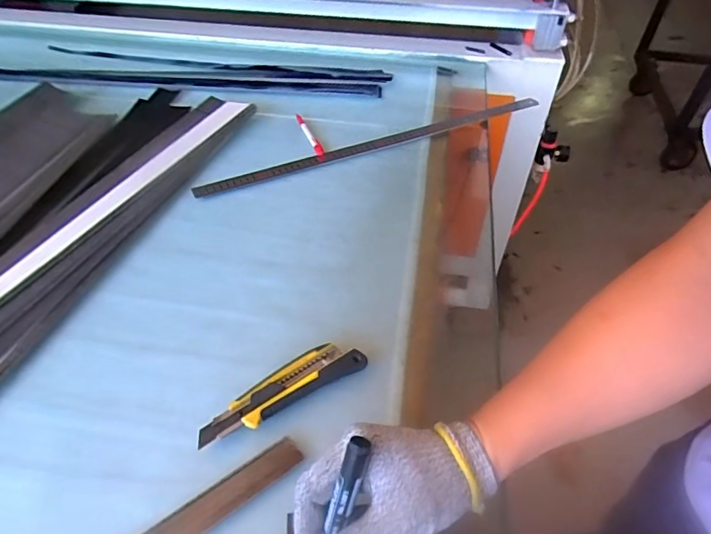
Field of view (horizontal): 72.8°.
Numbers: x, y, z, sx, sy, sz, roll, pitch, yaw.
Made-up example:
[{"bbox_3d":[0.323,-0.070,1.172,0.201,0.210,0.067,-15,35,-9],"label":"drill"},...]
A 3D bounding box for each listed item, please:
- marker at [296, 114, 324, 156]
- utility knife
[{"bbox_3d":[-0.077,-0.219,0.794,0.012,0.016,0.117,-18,48,-15],"label":"marker"},{"bbox_3d":[-0.068,0.118,0.454,0.160,0.028,0.038,-26,51,-22],"label":"utility knife"}]

